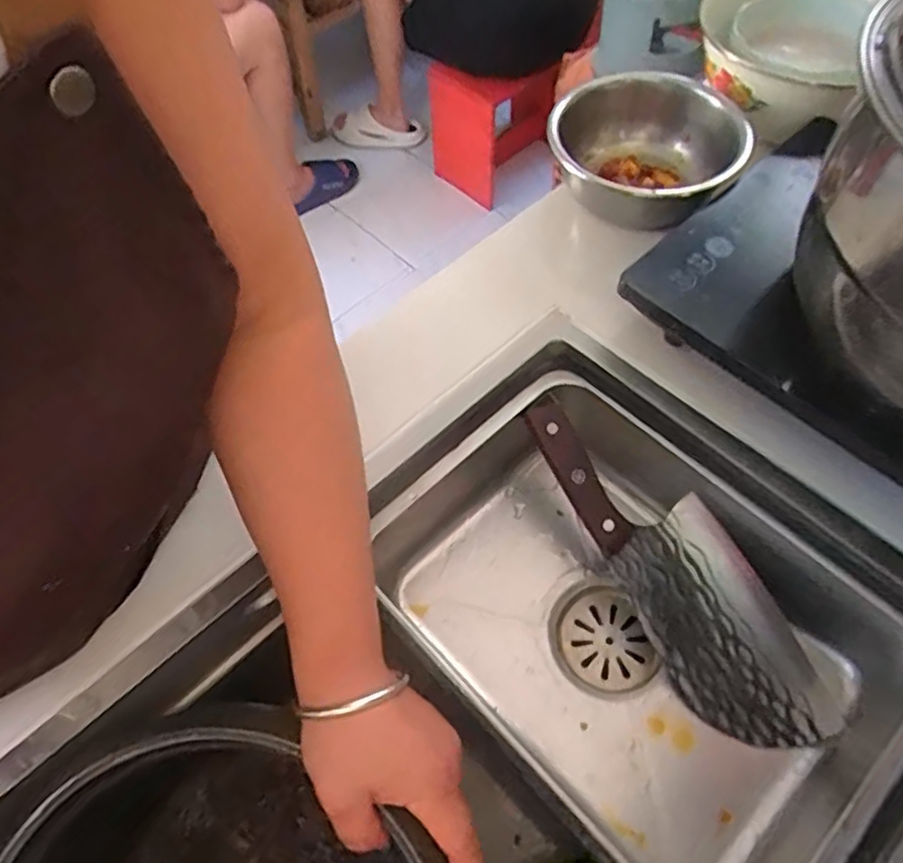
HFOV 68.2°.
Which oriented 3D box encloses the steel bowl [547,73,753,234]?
[{"bbox_3d":[0.169,-0.243,0.591,0.151,0.071,0.147,-1,58,2],"label":"steel bowl"}]

